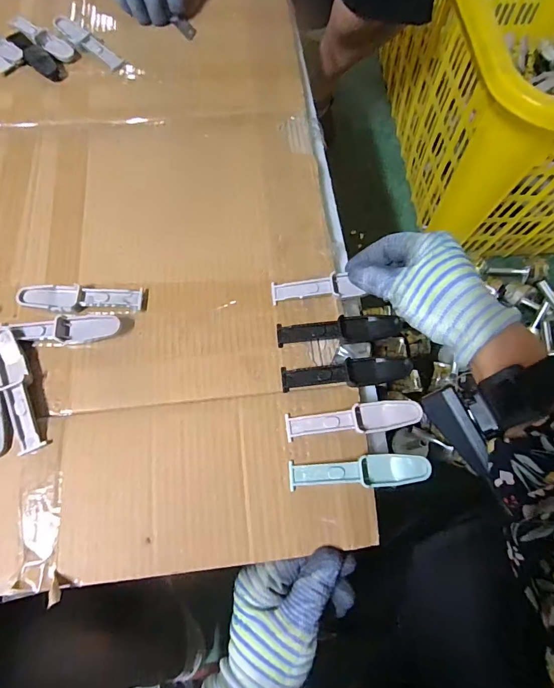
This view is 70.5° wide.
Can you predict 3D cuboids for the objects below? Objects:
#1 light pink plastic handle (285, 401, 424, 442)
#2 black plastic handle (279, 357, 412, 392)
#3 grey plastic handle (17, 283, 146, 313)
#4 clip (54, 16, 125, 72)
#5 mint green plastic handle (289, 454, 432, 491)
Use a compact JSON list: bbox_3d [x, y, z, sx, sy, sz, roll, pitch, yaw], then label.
[{"bbox_3d":[0.059,0.058,0.303,0.102,0.009,0.022,-7,70,-3],"label":"light pink plastic handle"},{"bbox_3d":[0.057,0.023,0.318,0.104,0.012,0.021,-7,70,-3],"label":"black plastic handle"},{"bbox_3d":[-0.170,-0.038,0.340,0.104,0.010,0.024,2,70,0],"label":"grey plastic handle"},{"bbox_3d":[-0.216,-0.344,0.448,0.107,0.010,0.022,41,75,13],"label":"clip"},{"bbox_3d":[0.061,0.096,0.294,0.103,0.010,0.022,-4,70,-2],"label":"mint green plastic handle"}]

